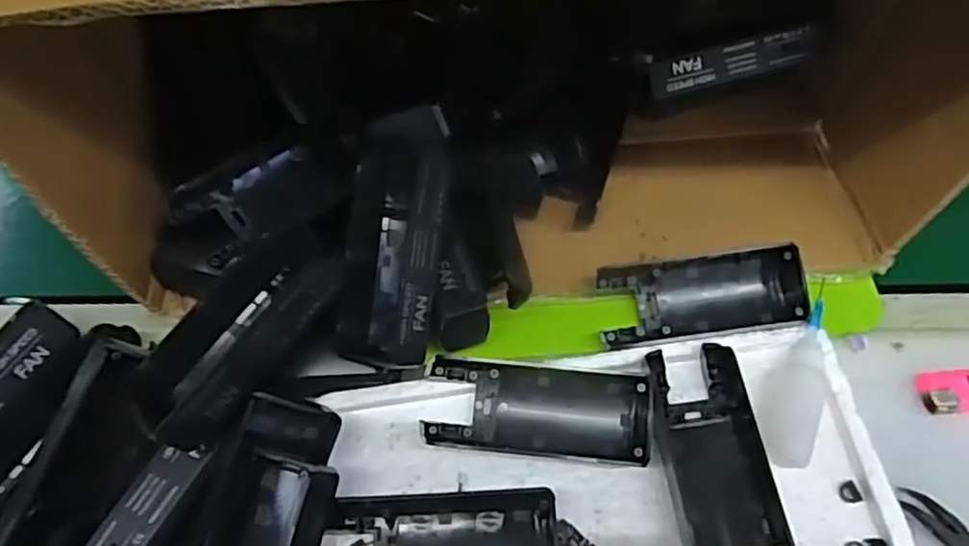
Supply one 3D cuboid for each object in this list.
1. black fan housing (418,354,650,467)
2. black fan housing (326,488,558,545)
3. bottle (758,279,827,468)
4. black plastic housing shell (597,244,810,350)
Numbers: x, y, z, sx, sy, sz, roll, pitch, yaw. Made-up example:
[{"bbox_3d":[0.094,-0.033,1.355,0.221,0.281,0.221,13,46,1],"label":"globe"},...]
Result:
[{"bbox_3d":[0.028,0.066,0.335,0.110,0.025,0.042,4,62,2],"label":"black fan housing"},{"bbox_3d":[-0.020,0.125,0.312,0.104,0.016,0.045,-2,62,-1],"label":"black fan housing"},{"bbox_3d":[0.159,0.052,0.347,0.028,0.022,0.094,22,65,11],"label":"bottle"},{"bbox_3d":[0.117,0.011,0.365,0.107,0.030,0.046,-6,63,-3],"label":"black plastic housing shell"}]

